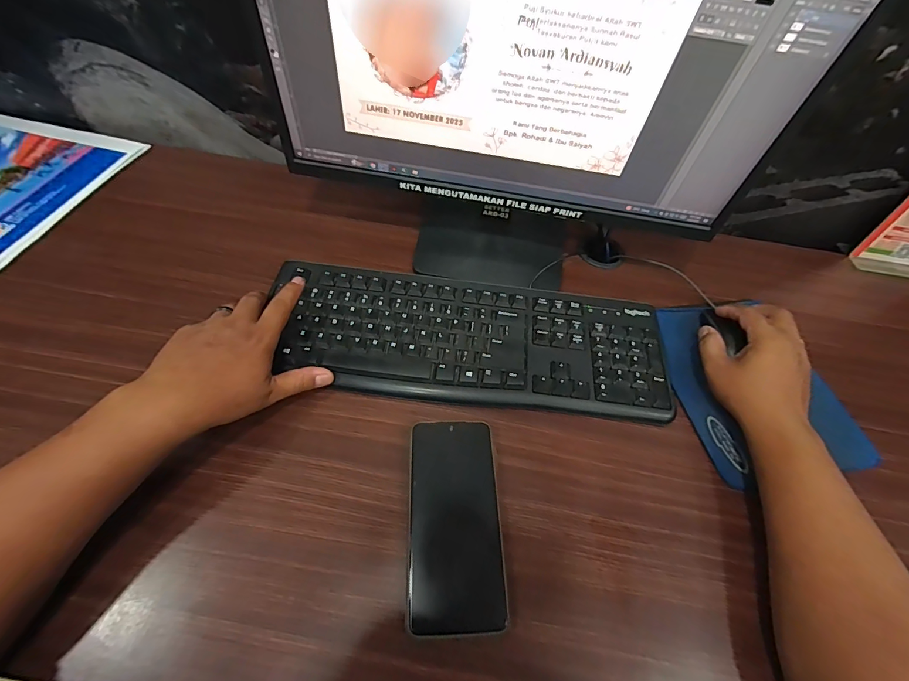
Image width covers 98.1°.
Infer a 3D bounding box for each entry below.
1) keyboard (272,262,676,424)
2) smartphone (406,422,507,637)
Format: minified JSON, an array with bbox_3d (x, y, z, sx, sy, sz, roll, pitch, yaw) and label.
[{"bbox_3d":[0.026,-0.002,0.428,0.399,0.015,0.146,8,57,0],"label":"keyboard"},{"bbox_3d":[0.000,0.148,0.334,0.074,0.013,0.159,1,58,-4],"label":"smartphone"}]

